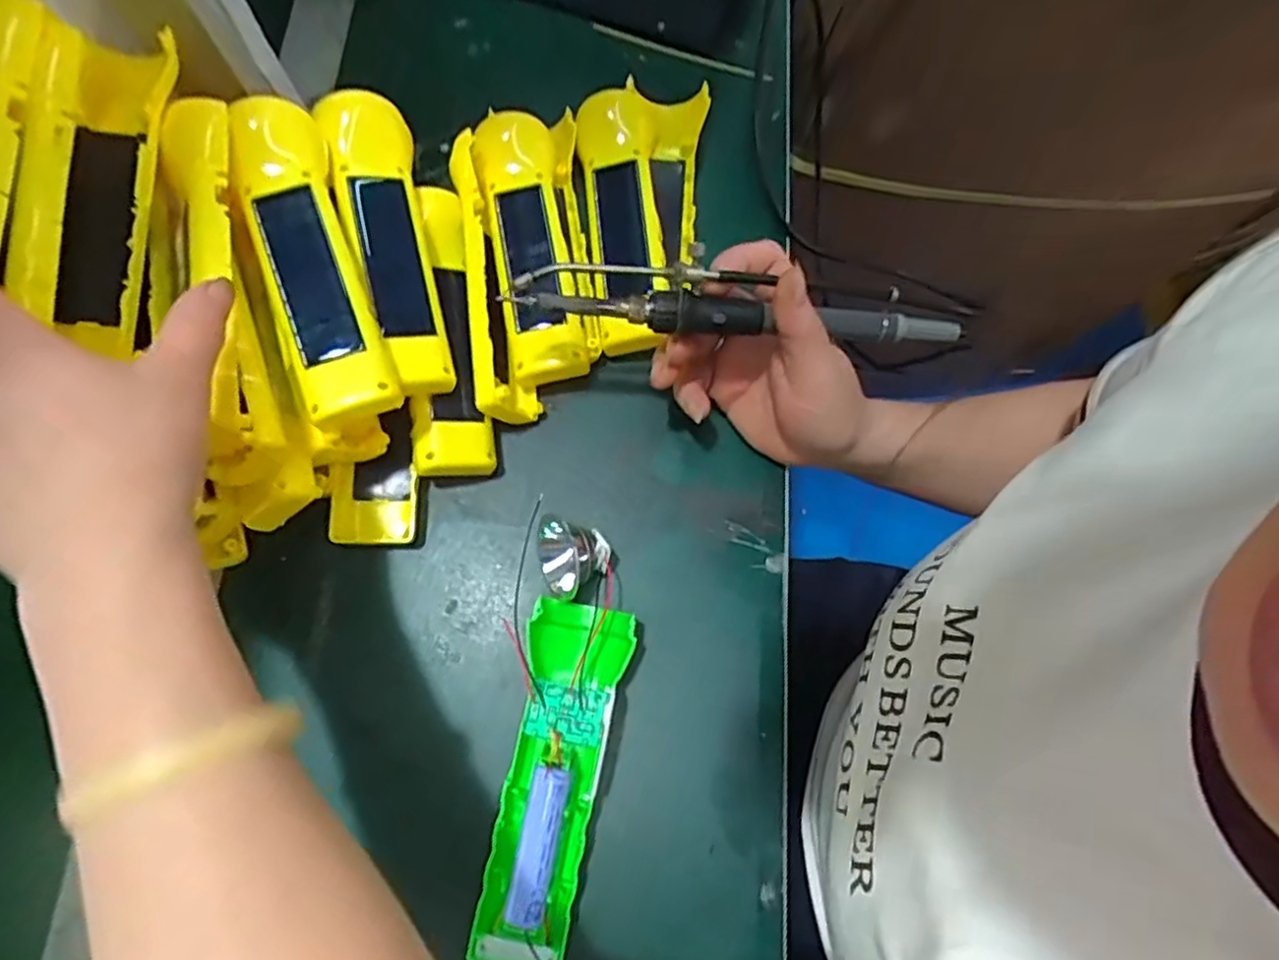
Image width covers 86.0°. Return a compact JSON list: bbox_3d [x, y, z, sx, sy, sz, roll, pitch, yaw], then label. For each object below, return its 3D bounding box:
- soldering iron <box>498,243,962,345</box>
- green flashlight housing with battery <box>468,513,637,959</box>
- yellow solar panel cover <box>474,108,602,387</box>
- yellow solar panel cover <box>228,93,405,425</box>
[{"bbox_3d":[0.048,-0.083,0.319,0.209,0.027,0.026,5,74,-5],"label":"soldering iron"},{"bbox_3d":[-0.037,0.124,0.334,0.053,0.033,0.202,7,74,1],"label":"green flashlight housing with battery"},{"bbox_3d":[-0.057,-0.138,0.403,0.056,0.031,0.171,-10,74,-3],"label":"yellow solar panel cover"},{"bbox_3d":[-0.161,-0.109,0.328,0.043,0.021,0.174,-20,75,-6],"label":"yellow solar panel cover"}]

